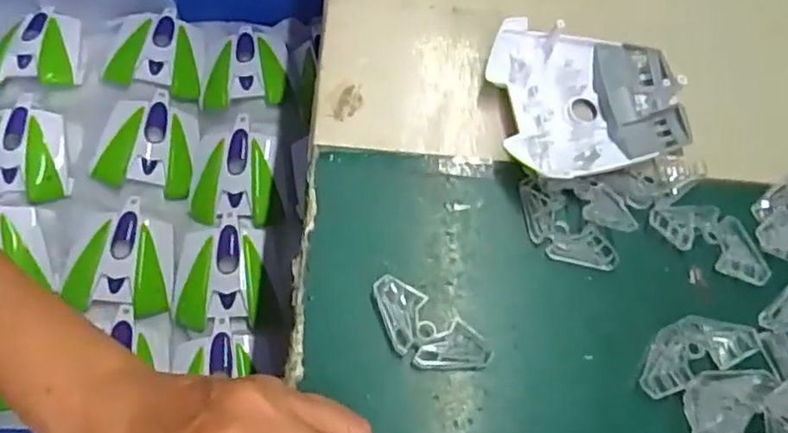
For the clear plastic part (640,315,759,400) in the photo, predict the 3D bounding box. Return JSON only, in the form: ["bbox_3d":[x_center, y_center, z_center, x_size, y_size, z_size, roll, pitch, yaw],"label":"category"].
[{"bbox_3d":[0.154,0.068,0.344,0.067,0.012,0.030,-21,69,-7],"label":"clear plastic part"}]

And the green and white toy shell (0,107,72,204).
[{"bbox_3d":[-0.353,-0.055,0.628,0.079,0.032,0.092,-11,69,-8],"label":"green and white toy shell"}]

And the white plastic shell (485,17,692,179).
[{"bbox_3d":[0.113,-0.069,0.383,0.106,0.023,0.095,-9,68,-2],"label":"white plastic shell"}]

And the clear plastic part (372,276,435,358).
[{"bbox_3d":[0.005,0.049,0.342,0.024,0.006,0.039,-17,68,-5],"label":"clear plastic part"}]

